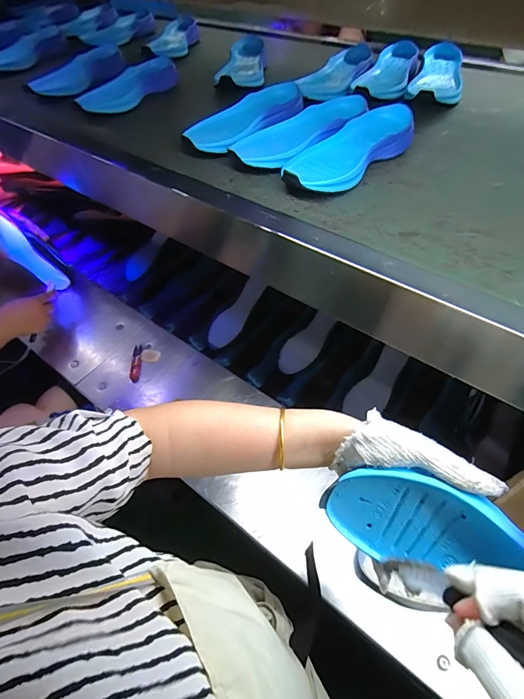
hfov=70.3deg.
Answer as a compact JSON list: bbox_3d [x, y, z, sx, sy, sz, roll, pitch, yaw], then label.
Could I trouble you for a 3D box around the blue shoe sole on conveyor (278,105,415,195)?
[{"bbox_3d":[0.127,-0.291,0.547,0.100,0.039,0.256,38,62,25],"label":"blue shoe sole on conveyor"}]

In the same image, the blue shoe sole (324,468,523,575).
[{"bbox_3d":[0.176,0.166,0.294,0.248,0.085,0.024,20,16,22],"label":"blue shoe sole"}]

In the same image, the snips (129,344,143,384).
[{"bbox_3d":[-0.294,0.032,0.875,0.025,0.011,0.109,-6,53,-4],"label":"snips"}]

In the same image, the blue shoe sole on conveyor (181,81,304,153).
[{"bbox_3d":[-0.029,-0.386,0.628,0.103,0.043,0.229,36,61,24],"label":"blue shoe sole on conveyor"}]

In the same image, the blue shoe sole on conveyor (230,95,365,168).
[{"bbox_3d":[0.057,-0.345,0.591,0.238,0.039,0.107,-35,60,-23],"label":"blue shoe sole on conveyor"}]

